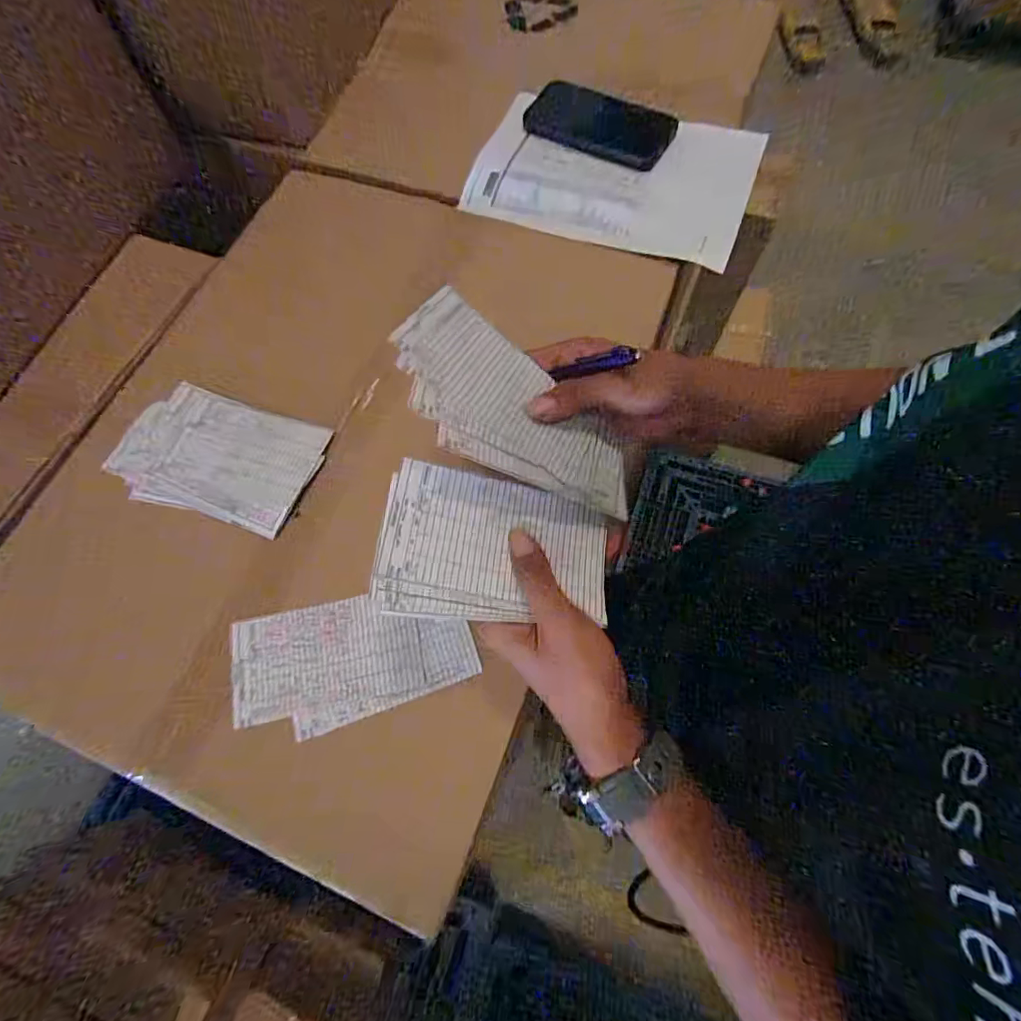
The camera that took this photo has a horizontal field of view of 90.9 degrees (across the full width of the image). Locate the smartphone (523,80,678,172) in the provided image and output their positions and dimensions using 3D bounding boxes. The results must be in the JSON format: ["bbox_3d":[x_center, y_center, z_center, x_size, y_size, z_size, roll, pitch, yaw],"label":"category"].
[{"bbox_3d":[0.103,-0.450,0.579,0.165,0.018,0.081,24,72,12],"label":"smartphone"}]

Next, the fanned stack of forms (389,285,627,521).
[{"bbox_3d":[0.007,-0.064,0.335,0.180,0.015,0.110,34,53,-14],"label":"fanned stack of forms"}]

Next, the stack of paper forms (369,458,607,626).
[{"bbox_3d":[-0.007,0.023,0.324,0.147,0.005,0.097,10,66,-15],"label":"stack of paper forms"}]

